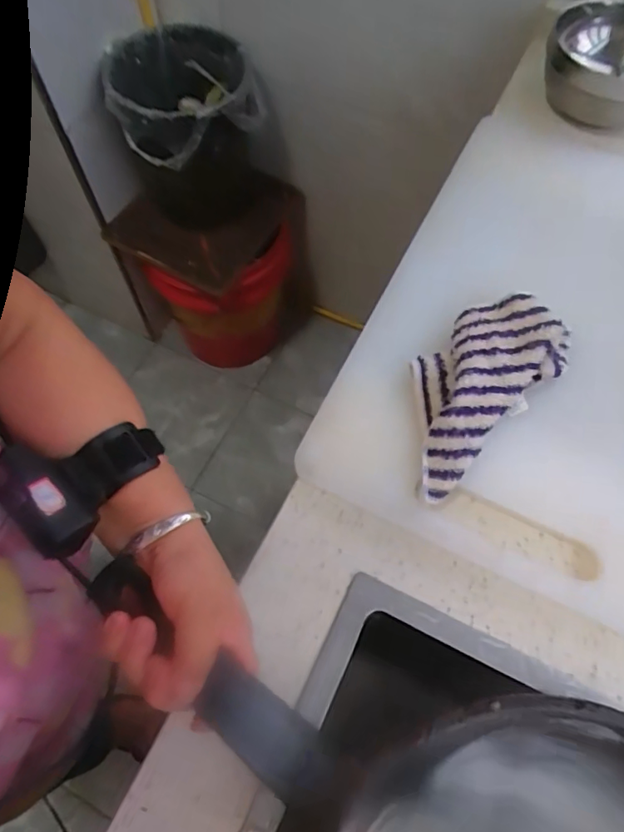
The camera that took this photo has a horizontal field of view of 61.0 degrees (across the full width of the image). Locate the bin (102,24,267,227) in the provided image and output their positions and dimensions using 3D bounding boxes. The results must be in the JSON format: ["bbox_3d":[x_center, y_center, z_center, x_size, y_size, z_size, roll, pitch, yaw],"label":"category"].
[{"bbox_3d":[-0.232,-0.522,0.986,0.260,0.250,0.266,0,63,0],"label":"bin"}]

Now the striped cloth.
[{"bbox_3d":[0.134,-0.026,0.444,0.187,0.047,0.089,-41,70,-18],"label":"striped cloth"}]

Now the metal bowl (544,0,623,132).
[{"bbox_3d":[0.352,-0.412,0.619,0.149,0.085,0.149,26,66,13],"label":"metal bowl"}]

